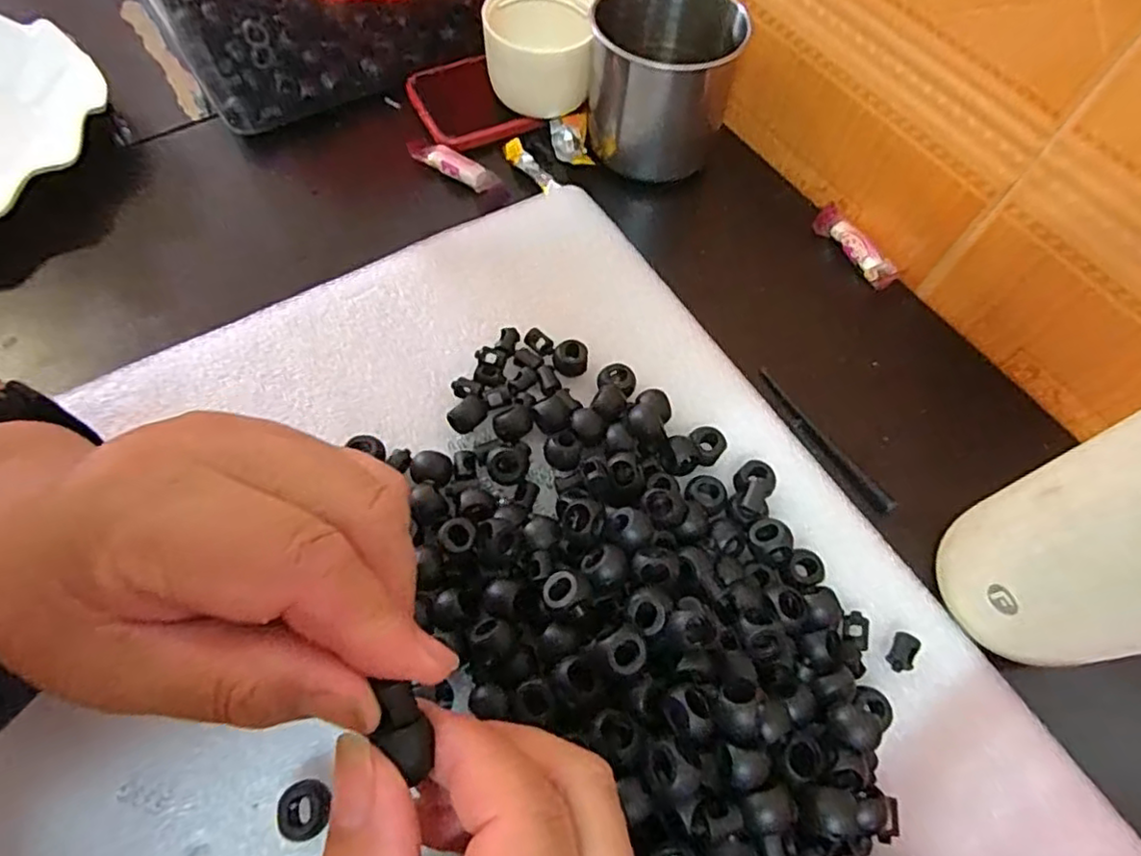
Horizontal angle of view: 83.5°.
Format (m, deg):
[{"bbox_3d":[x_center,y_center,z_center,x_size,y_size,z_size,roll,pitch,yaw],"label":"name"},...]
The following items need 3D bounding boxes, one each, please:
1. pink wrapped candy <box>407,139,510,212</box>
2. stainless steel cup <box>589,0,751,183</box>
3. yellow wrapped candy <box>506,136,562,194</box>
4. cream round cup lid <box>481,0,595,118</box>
[{"bbox_3d":[-0.064,-0.150,0.375,0.068,0.013,0.021,37,67,15],"label":"pink wrapped candy"},{"bbox_3d":[0.051,-0.201,0.366,0.079,0.076,0.067,10,63,3],"label":"stainless steel cup"},{"bbox_3d":[-0.022,-0.155,0.379,0.015,0.006,0.048,-31,67,-16],"label":"yellow wrapped candy"},{"bbox_3d":[-0.018,-0.225,0.385,0.060,0.054,0.067,0,63,-2],"label":"cream round cup lid"}]

